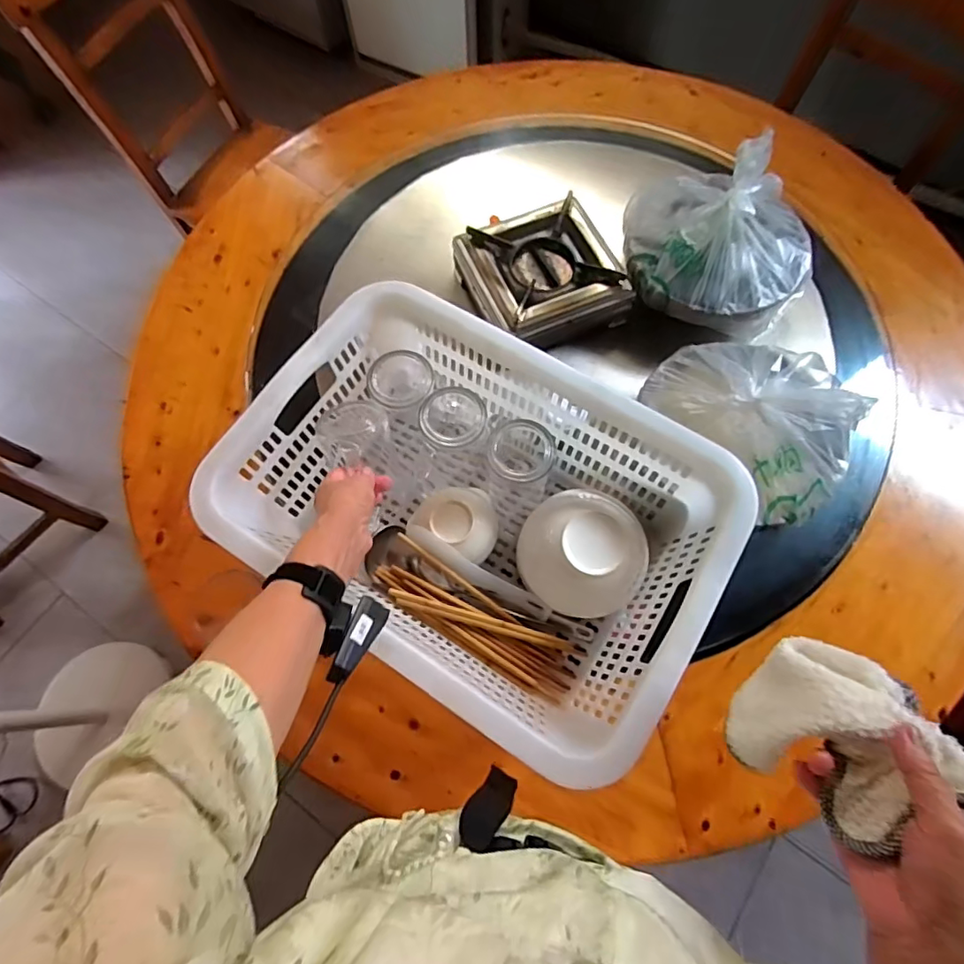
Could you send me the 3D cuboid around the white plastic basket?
[{"bbox_3d":[-0.009,0.038,0.628,0.506,0.184,0.356,30,73,11],"label":"white plastic basket"}]

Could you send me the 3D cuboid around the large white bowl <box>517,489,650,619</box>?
[{"bbox_3d":[0.121,0.080,0.641,0.143,0.077,0.151,0,70,0],"label":"large white bowl"}]

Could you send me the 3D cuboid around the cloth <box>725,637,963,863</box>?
[{"bbox_3d":[0.248,0.176,0.374,0.104,0.087,0.102,41,75,15],"label":"cloth"}]

